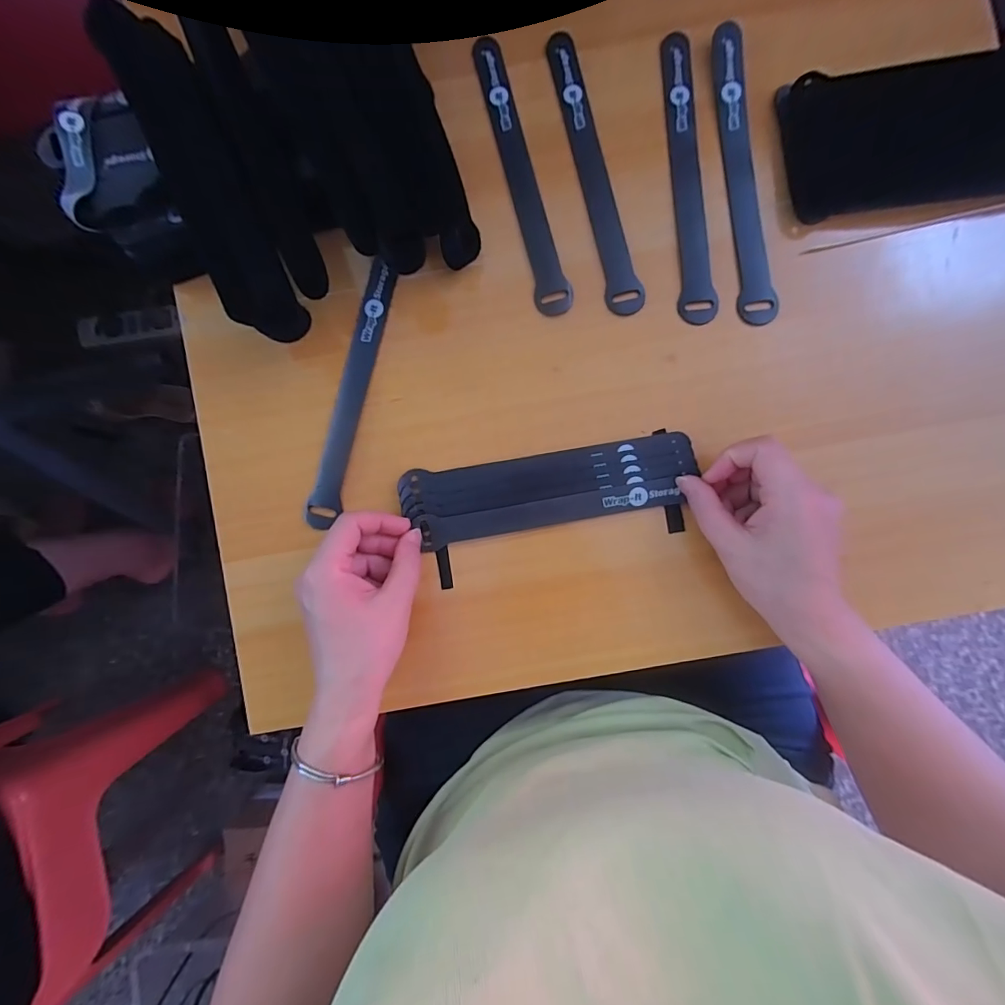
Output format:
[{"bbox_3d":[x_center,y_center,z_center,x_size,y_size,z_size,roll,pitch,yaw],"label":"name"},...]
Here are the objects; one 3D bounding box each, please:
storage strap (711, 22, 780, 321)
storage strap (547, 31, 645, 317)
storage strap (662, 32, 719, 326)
[{"bbox_3d":[0.168,-0.230,0.324,0.025,0.006,0.211,-4,86,5],"label":"storage strap"},{"bbox_3d":[0.065,-0.236,0.328,0.024,0.004,0.213,-12,85,0],"label":"storage strap"},{"bbox_3d":[0.130,-0.230,0.326,0.023,0.004,0.212,-3,89,2],"label":"storage strap"}]

